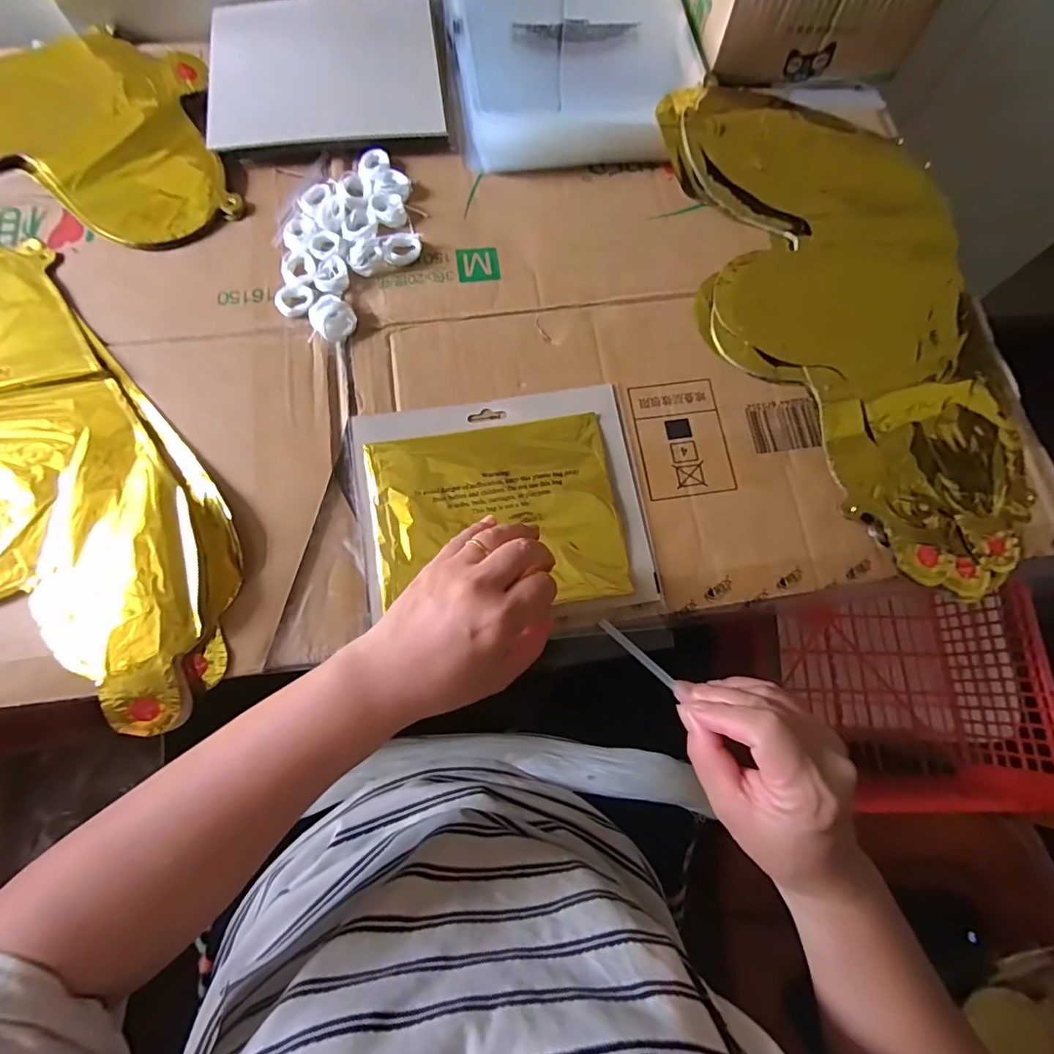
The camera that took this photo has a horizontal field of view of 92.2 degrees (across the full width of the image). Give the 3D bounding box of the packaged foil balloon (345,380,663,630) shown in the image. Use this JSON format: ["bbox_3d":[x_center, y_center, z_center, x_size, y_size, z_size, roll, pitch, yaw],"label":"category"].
[{"bbox_3d":[-0.016,-0.011,0.355,0.196,0.011,0.172,-8,75,-4],"label":"packaged foil balloon"}]

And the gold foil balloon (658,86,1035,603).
[{"bbox_3d":[0.248,-0.179,0.393,0.219,0.027,0.451,-6,75,-4],"label":"gold foil balloon"}]

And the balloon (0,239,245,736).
[{"bbox_3d":[-0.392,-0.046,0.341,0.394,0.018,0.348,-3,75,-3],"label":"balloon"}]

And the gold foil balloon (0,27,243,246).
[{"bbox_3d":[-0.451,-0.318,0.410,0.399,0.012,0.230,-9,75,-4],"label":"gold foil balloon"}]

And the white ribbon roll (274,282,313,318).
[{"bbox_3d":[-0.177,-0.174,0.385,0.027,0.007,0.028,0,74,-2],"label":"white ribbon roll"}]

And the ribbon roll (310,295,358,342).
[{"bbox_3d":[-0.146,-0.158,0.379,0.031,0.015,0.038,-30,78,-9],"label":"ribbon roll"}]

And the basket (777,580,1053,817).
[{"bbox_3d":[0.491,0.205,0.654,0.270,0.139,0.258,5,74,-1],"label":"basket"}]

